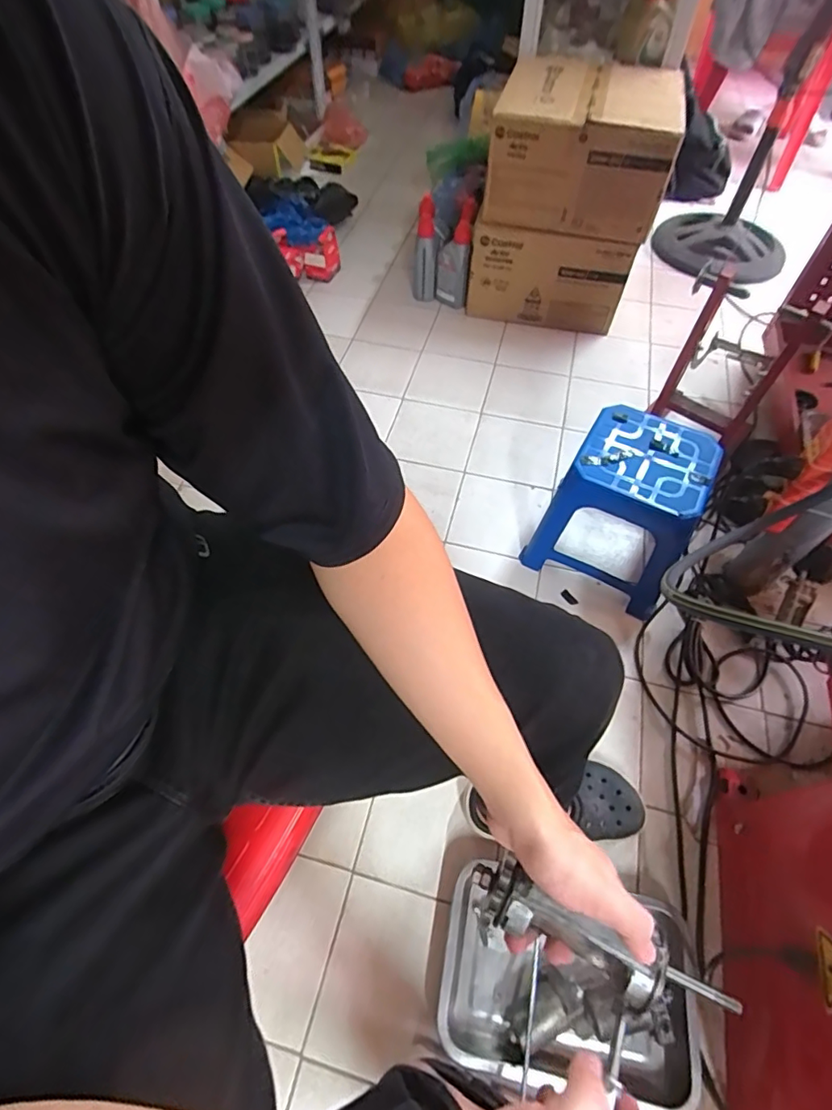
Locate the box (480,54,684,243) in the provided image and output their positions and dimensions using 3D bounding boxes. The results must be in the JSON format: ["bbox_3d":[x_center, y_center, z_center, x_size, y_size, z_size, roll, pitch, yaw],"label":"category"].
[{"bbox_3d":[0.425,-1.082,1.364,0.429,0.236,0.501,10,57,6],"label":"box"}]

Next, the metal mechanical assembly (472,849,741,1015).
[{"bbox_3d":[0.112,0.252,0.334,0.154,0.046,0.041,23,59,11],"label":"metal mechanical assembly"}]

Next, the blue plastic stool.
[{"bbox_3d":[0.386,-0.093,0.947,0.240,0.222,0.244,28,61,17],"label":"blue plastic stool"}]

